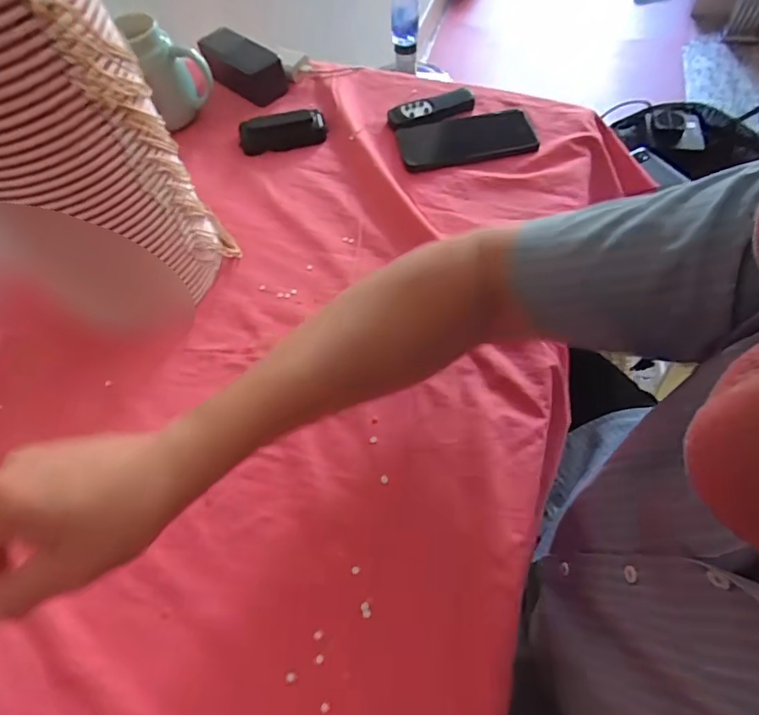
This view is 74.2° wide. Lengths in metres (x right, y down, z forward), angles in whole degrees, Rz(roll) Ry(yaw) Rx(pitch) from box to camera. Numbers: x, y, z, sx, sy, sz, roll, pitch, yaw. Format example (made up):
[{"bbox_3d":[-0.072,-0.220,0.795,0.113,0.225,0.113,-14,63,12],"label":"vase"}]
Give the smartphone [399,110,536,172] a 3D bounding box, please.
[{"bbox_3d":[0.107,-0.272,0.612,0.171,0.013,0.090,-12,59,-4],"label":"smartphone"}]

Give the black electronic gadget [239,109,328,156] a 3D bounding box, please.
[{"bbox_3d":[-0.121,-0.285,0.624,0.105,0.024,0.037,-13,59,-4],"label":"black electronic gadget"}]

